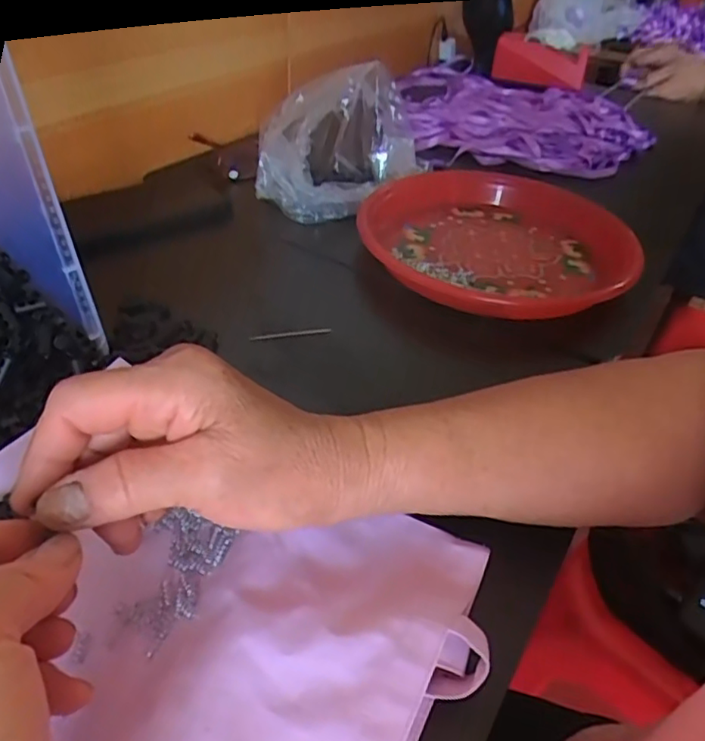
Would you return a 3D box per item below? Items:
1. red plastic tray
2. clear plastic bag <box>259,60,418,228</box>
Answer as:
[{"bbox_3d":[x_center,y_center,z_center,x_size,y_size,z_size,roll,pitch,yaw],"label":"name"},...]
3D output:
[{"bbox_3d":[0.127,-0.115,0.530,0.216,0.033,0.228,17,41,14],"label":"red plastic tray"},{"bbox_3d":[-0.019,-0.211,0.560,0.093,0.111,0.146,31,46,28],"label":"clear plastic bag"}]

